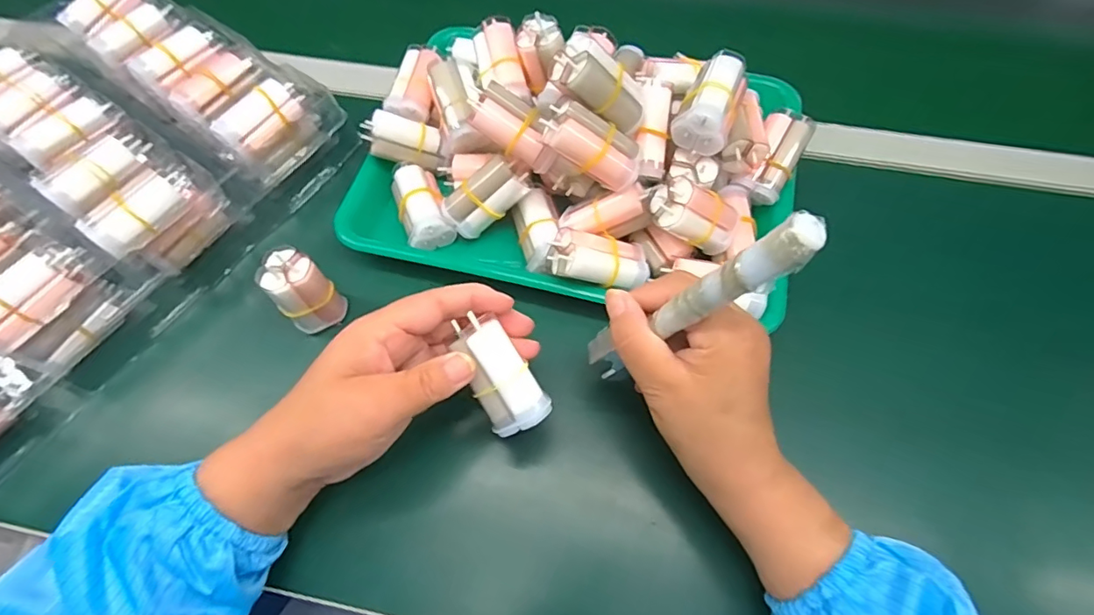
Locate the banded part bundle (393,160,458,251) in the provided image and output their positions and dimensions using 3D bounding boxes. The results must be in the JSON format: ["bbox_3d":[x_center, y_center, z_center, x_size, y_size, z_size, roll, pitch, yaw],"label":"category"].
[{"bbox_3d":[-0.099,-0.080,0.415,0.036,0.028,0.067,-20,64,-9],"label":"banded part bundle"}]

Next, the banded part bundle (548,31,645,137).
[{"bbox_3d":[0.037,-0.144,0.340,0.071,0.025,0.034,21,56,-36],"label":"banded part bundle"}]

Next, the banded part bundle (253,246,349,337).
[{"bbox_3d":[-0.167,-0.011,0.360,0.039,0.049,0.035,35,68,17],"label":"banded part bundle"}]

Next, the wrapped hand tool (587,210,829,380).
[{"bbox_3d":[0.067,0.002,0.260,0.016,0.149,0.021,12,60,-25],"label":"wrapped hand tool"}]

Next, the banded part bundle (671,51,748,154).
[{"bbox_3d":[0.114,-0.140,0.360,0.035,0.028,0.065,24,66,12],"label":"banded part bundle"}]

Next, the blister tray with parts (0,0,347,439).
[{"bbox_3d":[-0.399,-0.089,0.402,0.288,0.066,0.403,33,68,16],"label":"blister tray with parts"}]

